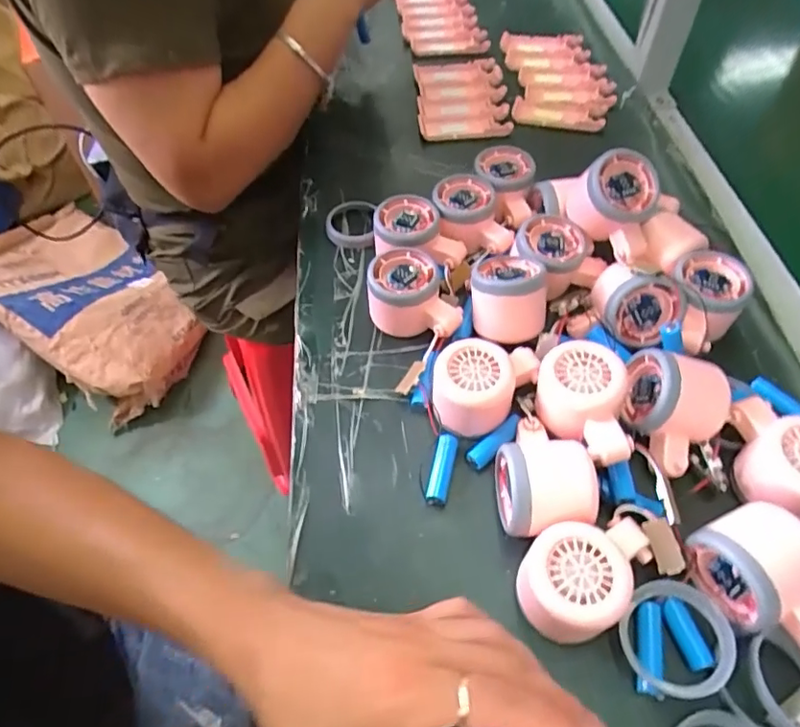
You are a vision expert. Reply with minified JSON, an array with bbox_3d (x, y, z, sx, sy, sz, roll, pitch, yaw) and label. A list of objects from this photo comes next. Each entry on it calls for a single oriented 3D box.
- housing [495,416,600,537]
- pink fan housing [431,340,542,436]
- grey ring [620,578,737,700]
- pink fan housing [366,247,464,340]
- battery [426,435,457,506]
[{"bbox_3d":[0.095,0.075,0.371,0.058,0.049,0.082,-3,54,0],"label":"housing"},{"bbox_3d":[0.064,0.017,0.408,0.079,0.049,0.056,-6,55,-2],"label":"pink fan housing"},{"bbox_3d":[0.159,0.157,0.319,0.056,0.015,0.060,-1,54,1],"label":"grey ring"},{"bbox_3d":[0.013,-0.058,0.463,0.074,0.052,0.065,8,55,8],"label":"pink fan housing"},{"bbox_3d":[0.030,0.074,0.394,0.014,0.014,0.051,11,56,10],"label":"battery"}]

